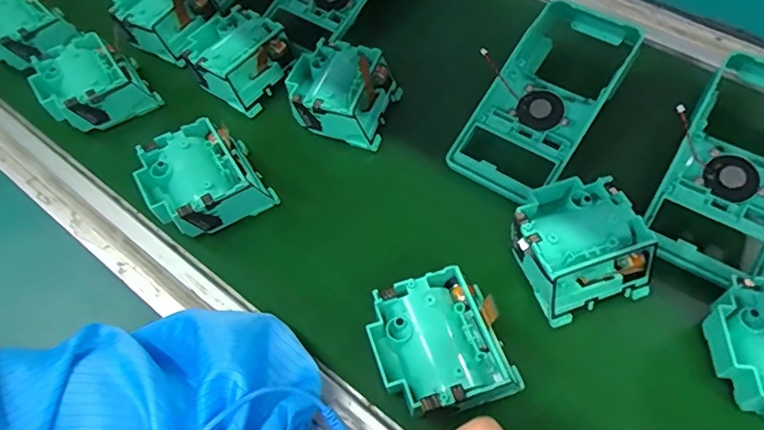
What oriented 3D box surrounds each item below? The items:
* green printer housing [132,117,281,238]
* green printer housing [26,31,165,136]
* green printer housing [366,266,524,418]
[{"bbox_3d":[-0.130,-0.025,0.384,0.080,0.044,0.075,-29,60,-16],"label":"green printer housing"},{"bbox_3d":[-0.242,-0.110,0.440,0.079,0.037,0.081,-33,62,-18],"label":"green printer housing"},{"bbox_3d":[0.035,0.080,0.313,0.078,0.046,0.077,-18,58,-10],"label":"green printer housing"}]

